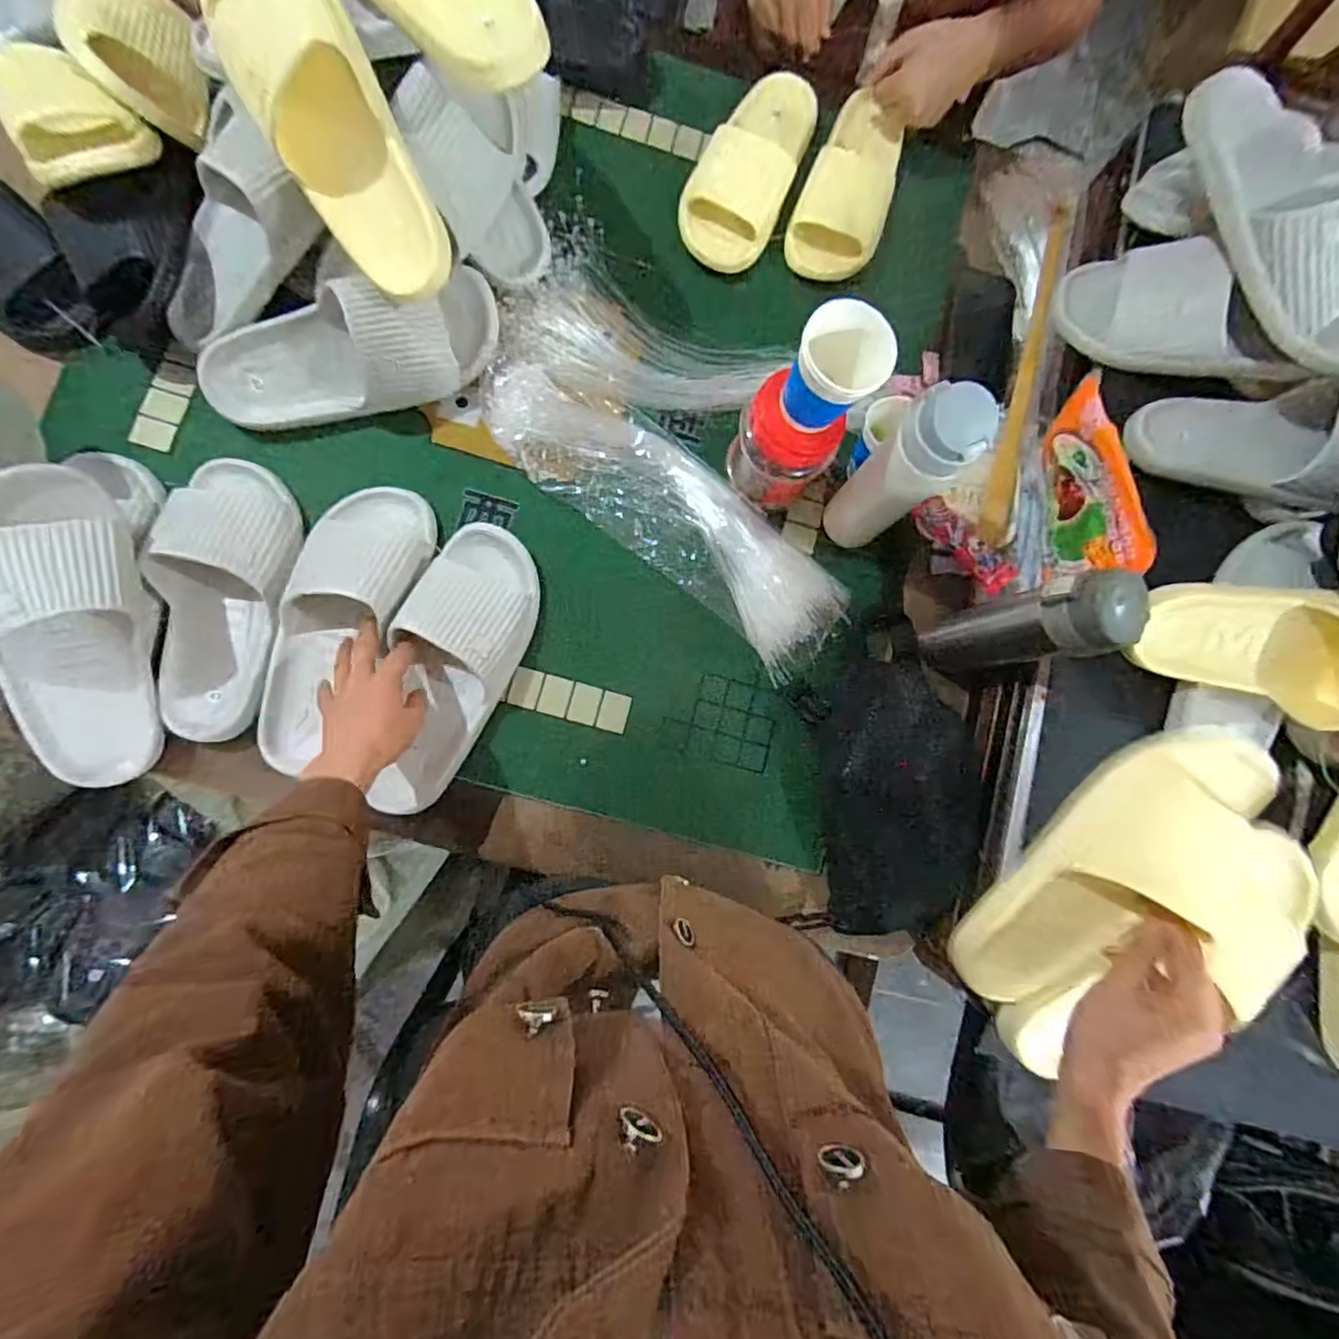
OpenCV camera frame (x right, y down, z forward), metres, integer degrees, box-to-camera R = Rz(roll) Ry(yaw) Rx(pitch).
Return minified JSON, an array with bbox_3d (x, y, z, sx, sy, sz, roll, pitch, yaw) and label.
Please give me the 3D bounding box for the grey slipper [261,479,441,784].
[{"bbox_3d":[-0.322,-0.048,0.591,0.119,0.067,0.289,24,83,-2],"label":"grey slipper"}]

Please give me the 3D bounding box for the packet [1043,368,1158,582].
[{"bbox_3d":[0.354,-0.158,0.526,0.028,0.104,0.174,3,83,-4],"label":"packet"}]

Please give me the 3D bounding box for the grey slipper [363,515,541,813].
[{"bbox_3d":[-0.207,-0.004,0.595,0.108,0.066,0.284,14,85,-3],"label":"grey slipper"}]

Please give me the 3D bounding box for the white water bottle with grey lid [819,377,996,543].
[{"bbox_3d":[0.208,-0.173,0.575,0.066,0.231,0.061,1,83,-5],"label":"white water bottle with grey lid"}]

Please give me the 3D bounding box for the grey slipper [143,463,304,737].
[{"bbox_3d":[-0.418,-0.072,0.576,0.106,0.067,0.267,5,83,-4],"label":"grey slipper"}]

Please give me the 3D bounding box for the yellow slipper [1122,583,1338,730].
[{"bbox_3d":[0.540,-0.014,0.527,0.260,0.075,0.110,19,110,9],"label":"yellow slipper"}]

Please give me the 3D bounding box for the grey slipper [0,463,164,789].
[{"bbox_3d":[-0.514,-0.028,0.516,0.097,0.076,0.264,1,107,-5],"label":"grey slipper"}]

